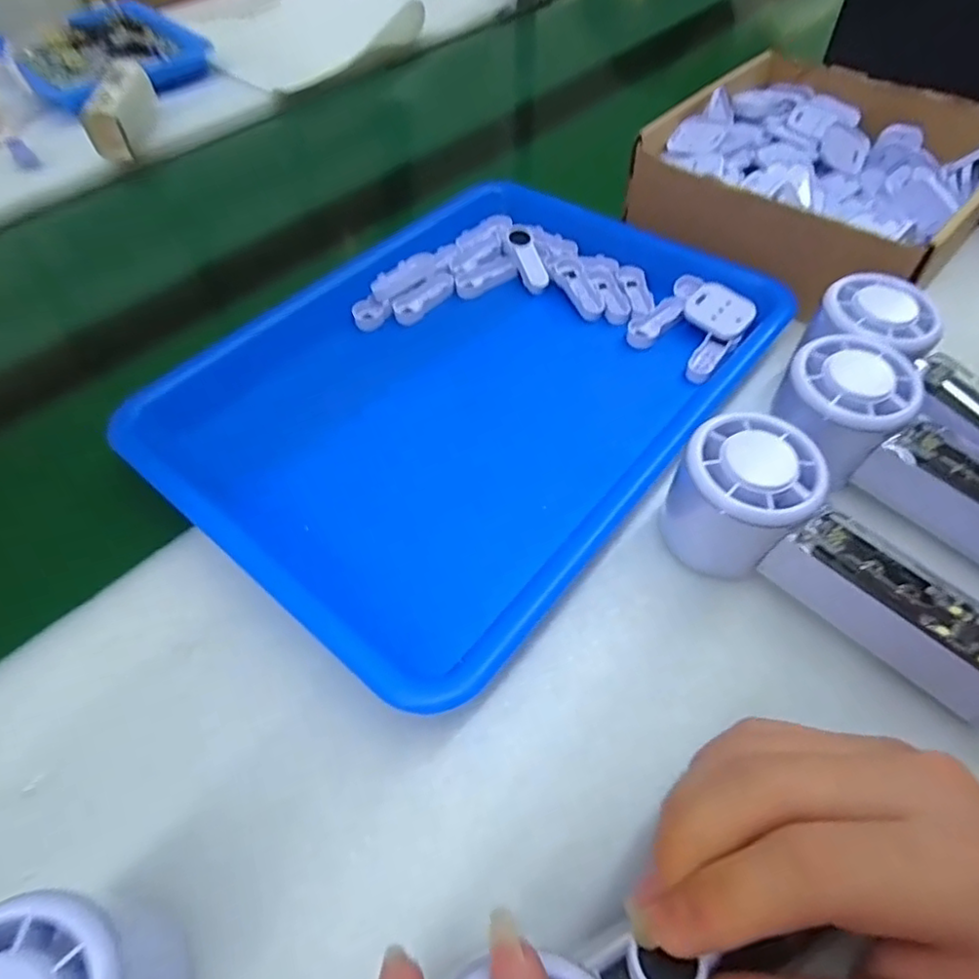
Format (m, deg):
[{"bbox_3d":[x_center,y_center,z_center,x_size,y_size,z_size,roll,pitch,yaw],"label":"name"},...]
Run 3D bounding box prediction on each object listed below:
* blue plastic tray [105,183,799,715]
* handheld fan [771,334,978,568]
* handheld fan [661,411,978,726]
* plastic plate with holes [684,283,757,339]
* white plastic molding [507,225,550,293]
[{"bbox_3d":[-0.014,-0.074,0.357,0.259,0.026,0.333,34,62,22],"label":"blue plastic tray"},{"bbox_3d":[0.211,-0.011,0.284,0.154,0.056,0.055,35,62,25],"label":"handheld fan"},{"bbox_3d":[0.151,0.031,0.257,0.155,0.058,0.056,35,62,25],"label":"handheld fan"},{"bbox_3d":[0.143,-0.112,0.374,0.031,0.004,0.040,-45,65,-4],"label":"plastic plate with holes"},{"bbox_3d":[0.026,-0.161,0.419,0.018,0.008,0.051,-16,75,-10],"label":"white plastic molding"}]

